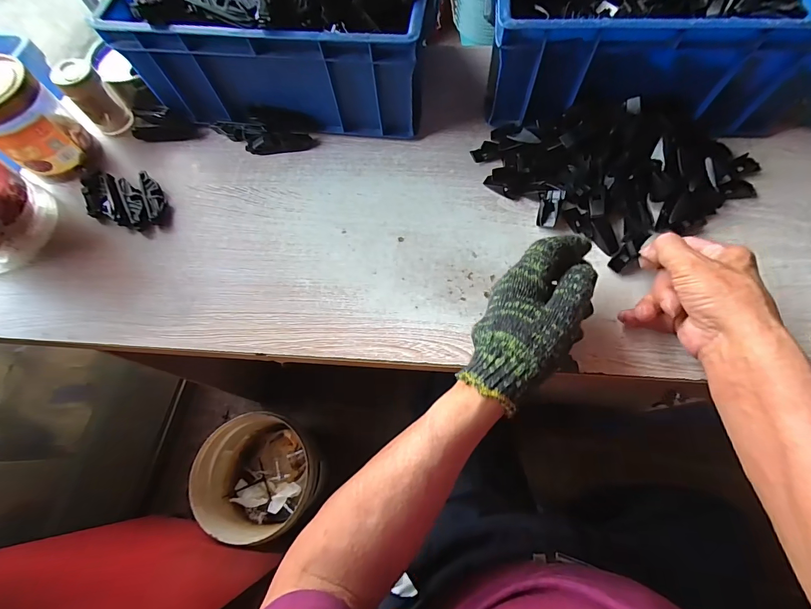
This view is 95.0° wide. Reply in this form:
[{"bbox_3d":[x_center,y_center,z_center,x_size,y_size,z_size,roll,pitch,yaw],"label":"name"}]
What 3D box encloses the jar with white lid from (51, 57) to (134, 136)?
[{"bbox_3d":[-0.392,-0.259,0.470,0.043,0.077,0.049,-43,73,-13],"label":"jar with white lid"}]

